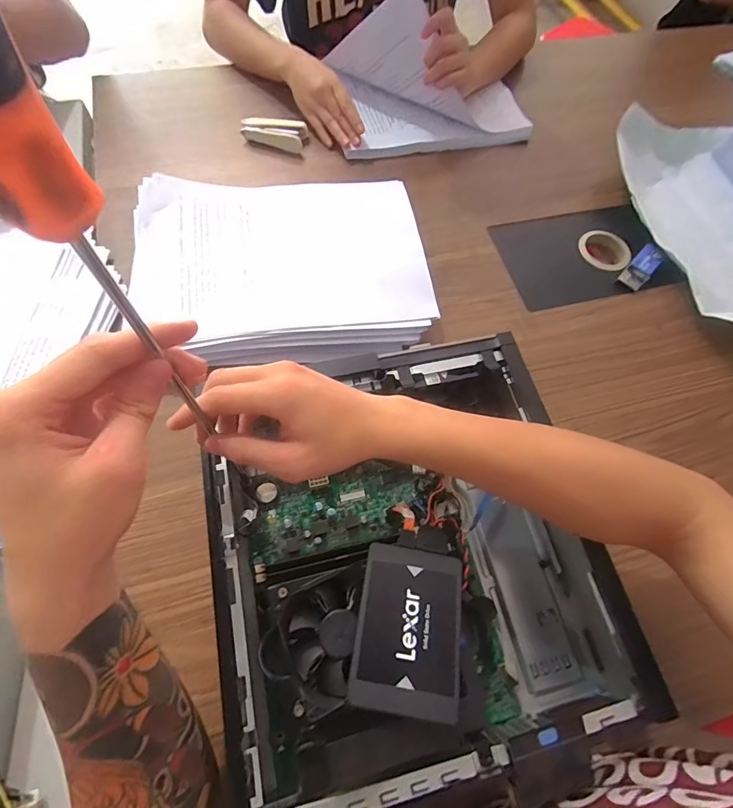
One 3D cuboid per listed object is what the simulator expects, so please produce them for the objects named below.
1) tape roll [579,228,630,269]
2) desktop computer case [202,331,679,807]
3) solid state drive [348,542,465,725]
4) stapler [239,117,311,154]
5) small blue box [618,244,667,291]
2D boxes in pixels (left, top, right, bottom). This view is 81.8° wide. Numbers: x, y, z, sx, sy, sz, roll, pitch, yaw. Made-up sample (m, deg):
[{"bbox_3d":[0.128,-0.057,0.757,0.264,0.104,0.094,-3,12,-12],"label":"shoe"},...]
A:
[{"bbox_3d":[0.333,-0.215,0.590,0.069,0.012,0.069,1,65,-3],"label":"tape roll"},{"bbox_3d":[0.035,0.117,0.355,0.286,0.115,0.319,-12,66,-8],"label":"desktop computer case"},{"bbox_3d":[0.030,0.149,0.286,0.071,0.004,0.099,10,55,1],"label":"solid state drive"},{"bbox_3d":[-0.135,-0.406,0.632,0.092,0.023,0.048,16,65,4],"label":"stapler"},{"bbox_3d":[0.367,-0.184,0.560,0.031,0.017,0.070,41,70,15],"label":"small blue box"}]

